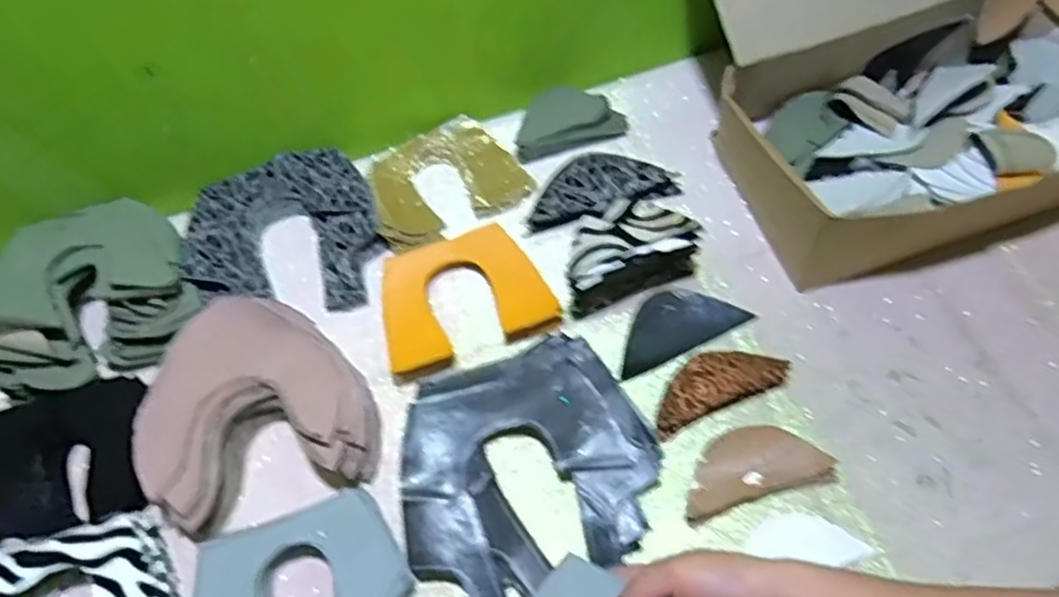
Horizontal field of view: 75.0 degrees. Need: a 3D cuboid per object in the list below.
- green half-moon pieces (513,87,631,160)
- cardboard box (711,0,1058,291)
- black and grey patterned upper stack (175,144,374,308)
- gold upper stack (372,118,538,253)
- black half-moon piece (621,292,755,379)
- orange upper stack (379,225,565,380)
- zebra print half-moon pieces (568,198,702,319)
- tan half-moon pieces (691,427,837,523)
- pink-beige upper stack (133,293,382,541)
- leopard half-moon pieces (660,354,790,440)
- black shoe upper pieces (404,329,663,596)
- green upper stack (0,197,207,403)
[{"bbox_3d":[0.042,-0.195,0.759,0.126,0.036,0.066,-14,59,-1],"label":"green half-moon pieces"},{"bbox_3d":[0.338,-0.243,0.626,0.330,0.233,0.361,-20,60,-5],"label":"cardboard box"},{"bbox_3d":[-0.250,-0.072,0.704,0.191,0.041,0.188,-5,57,3],"label":"black and grey patterned upper stack"},{"bbox_3d":[-0.094,-0.126,0.730,0.160,0.041,0.128,-27,59,-11],"label":"gold upper stack"},{"bbox_3d":[0.132,0.022,0.627,0.120,0.010,0.060,-23,68,-3],"label":"black half-moon piece"},{"bbox_3d":[-0.064,-0.005,0.646,0.153,0.018,0.121,-19,58,-6],"label":"orange upper stack"},{"bbox_3d":[0.086,-0.042,0.617,0.125,0.065,0.064,-24,60,-7],"label":"zebra print half-moon pieces"},{"bbox_3d":[0.176,0.131,0.545,0.115,0.019,0.055,-15,57,-4],"label":"tan half-moon pieces"},{"bbox_3d":[-0.234,0.086,0.587,0.181,0.053,0.184,-22,58,-8],"label":"pink-beige upper stack"},{"bbox_3d":[0.156,0.071,0.582,0.119,0.013,0.047,-23,58,-9],"label":"leopard half-moon pieces"},{"bbox_3d":[-0.004,0.130,0.554,0.200,0.025,0.184,-23,58,-9],"label":"black shoe upper pieces"},{"bbox_3d":[-0.422,-0.010,0.655,0.181,0.067,0.169,-27,59,-11],"label":"green upper stack"}]

